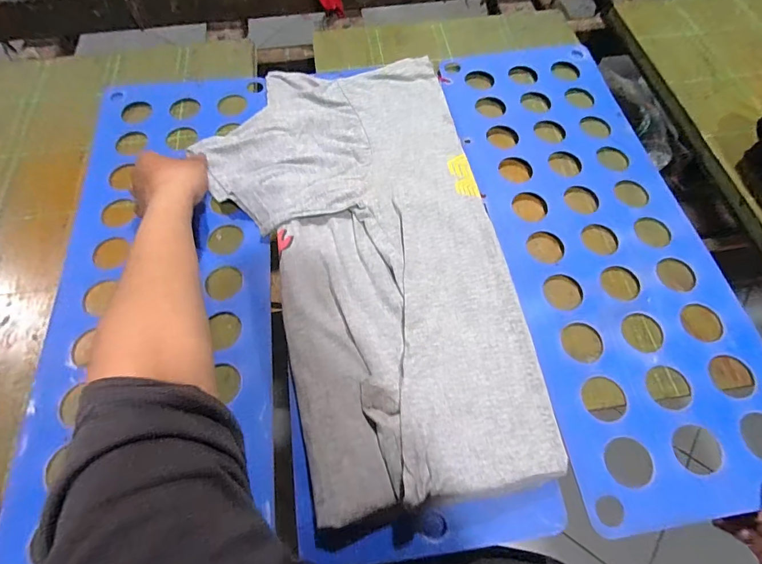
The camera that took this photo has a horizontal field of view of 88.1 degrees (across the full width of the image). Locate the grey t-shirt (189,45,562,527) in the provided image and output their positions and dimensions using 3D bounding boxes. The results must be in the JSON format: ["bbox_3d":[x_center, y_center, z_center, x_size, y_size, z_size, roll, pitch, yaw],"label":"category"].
[{"bbox_3d":[-0.024,-0.046,0.413,0.278,0.022,0.491,-10,64,-4],"label":"grey t-shirt"}]

